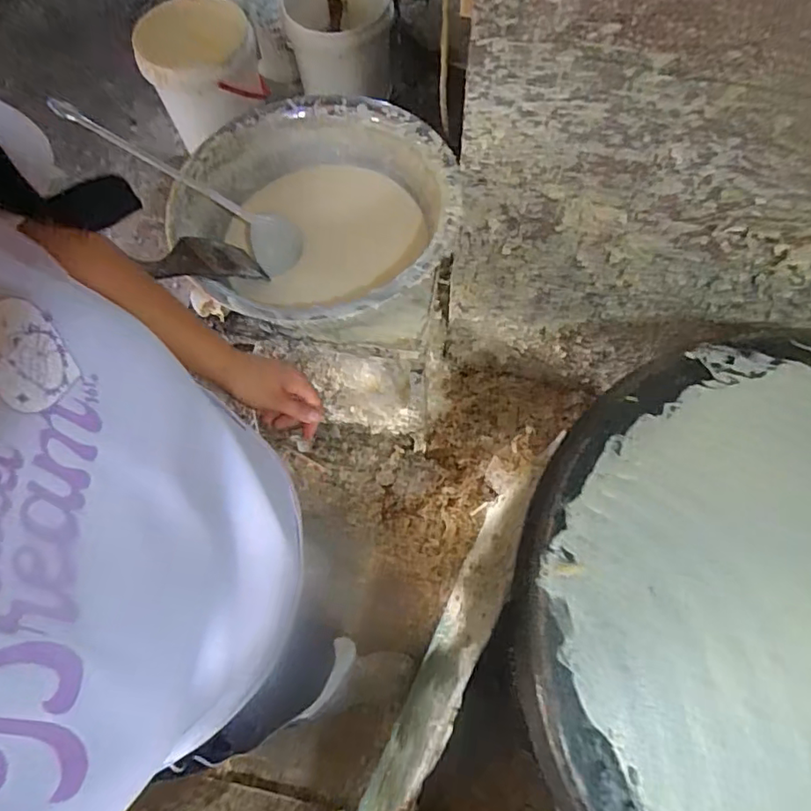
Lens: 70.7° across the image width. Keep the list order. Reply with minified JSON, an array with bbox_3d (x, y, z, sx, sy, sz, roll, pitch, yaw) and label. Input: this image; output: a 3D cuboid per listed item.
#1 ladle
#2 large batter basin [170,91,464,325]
[{"bbox_3d":[-0.331,-0.323,0.860,0.384,0.052,0.078,31,70,-6],"label":"ladle"},{"bbox_3d":[-0.131,-0.280,0.884,0.400,0.140,0.391,-1,67,2],"label":"large batter basin"}]

